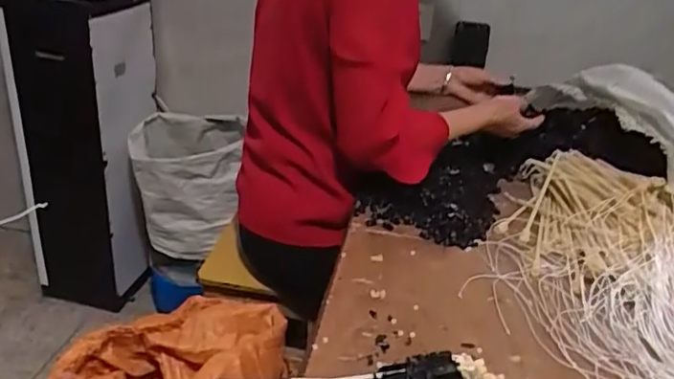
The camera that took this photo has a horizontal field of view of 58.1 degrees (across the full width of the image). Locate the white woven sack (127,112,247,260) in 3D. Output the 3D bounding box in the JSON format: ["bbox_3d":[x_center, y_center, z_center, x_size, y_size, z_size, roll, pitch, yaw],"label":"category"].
[{"bbox_3d":[-0.365,-0.017,1.478,0.254,0.263,0.332,1,26,-8],"label":"white woven sack"}]

